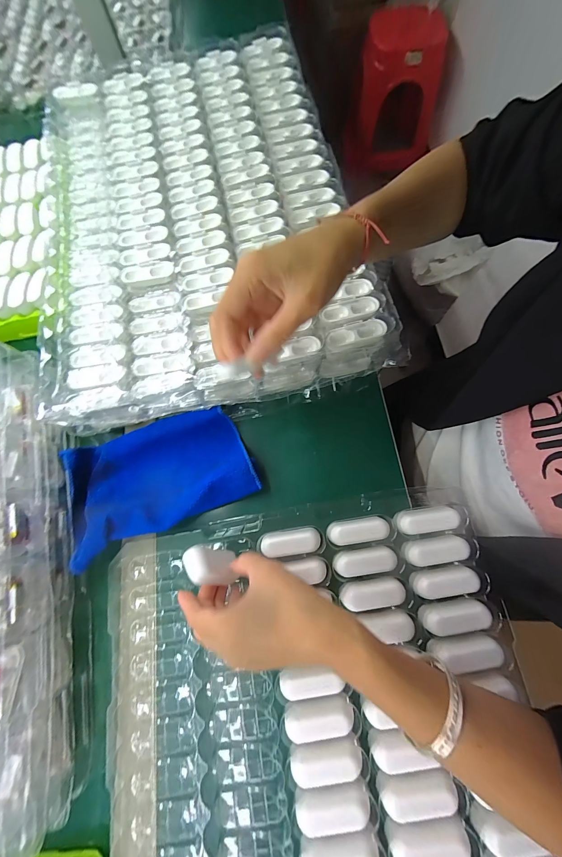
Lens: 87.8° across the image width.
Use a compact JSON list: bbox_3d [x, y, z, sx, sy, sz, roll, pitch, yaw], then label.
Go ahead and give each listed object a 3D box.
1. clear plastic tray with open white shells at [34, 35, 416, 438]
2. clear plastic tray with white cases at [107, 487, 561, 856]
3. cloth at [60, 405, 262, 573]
[{"bbox_3d":[-0.112,-0.310,0.398,0.402,0.043,0.595,-10,76,-1],"label":"clear plastic tray with open white shells"},{"bbox_3d":[0.049,0.364,0.241,0.385,0.047,0.574,-10,76,-1],"label":"clear plastic tray with white cases"},{"bbox_3d":[-0.144,0.051,0.340,0.207,0.028,0.128,-23,75,-4],"label":"cloth"}]

